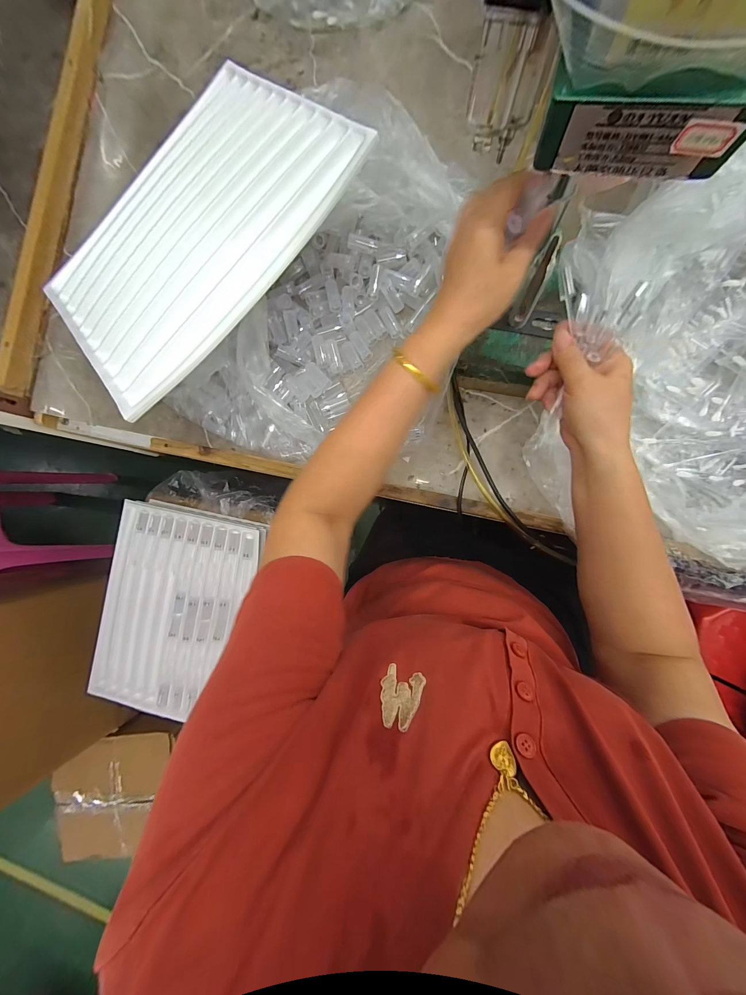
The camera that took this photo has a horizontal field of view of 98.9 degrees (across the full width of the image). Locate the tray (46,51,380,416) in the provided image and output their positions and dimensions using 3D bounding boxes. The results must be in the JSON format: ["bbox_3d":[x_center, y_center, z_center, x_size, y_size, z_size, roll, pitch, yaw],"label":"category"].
[{"bbox_3d":[-0.229,-0.324,0.390,0.382,0.016,0.306,-45,72,6],"label":"tray"}]

